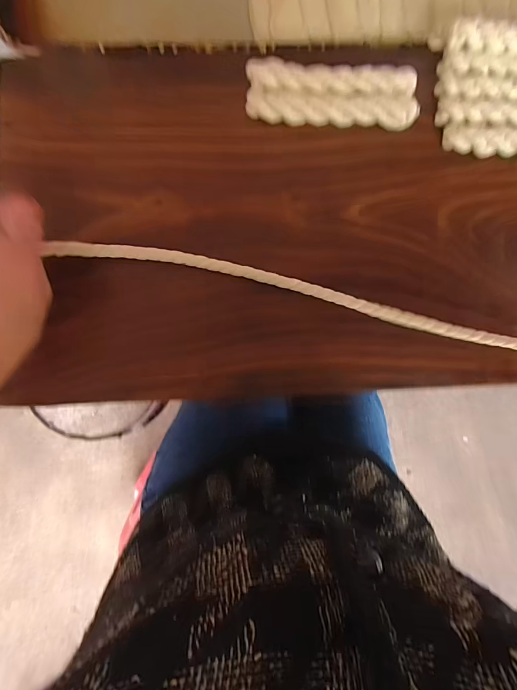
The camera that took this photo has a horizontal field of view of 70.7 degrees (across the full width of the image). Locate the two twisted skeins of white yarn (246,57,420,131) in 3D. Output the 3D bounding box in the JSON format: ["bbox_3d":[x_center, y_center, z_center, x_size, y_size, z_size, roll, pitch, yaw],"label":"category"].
[{"bbox_3d":[0.070,-0.237,0.351,0.159,0.027,0.049,0,86,-4],"label":"two twisted skeins of white yarn"}]

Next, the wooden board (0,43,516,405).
[{"bbox_3d":[0.066,-0.119,0.349,0.579,0.024,0.325,-2,87,-6],"label":"wooden board"}]

